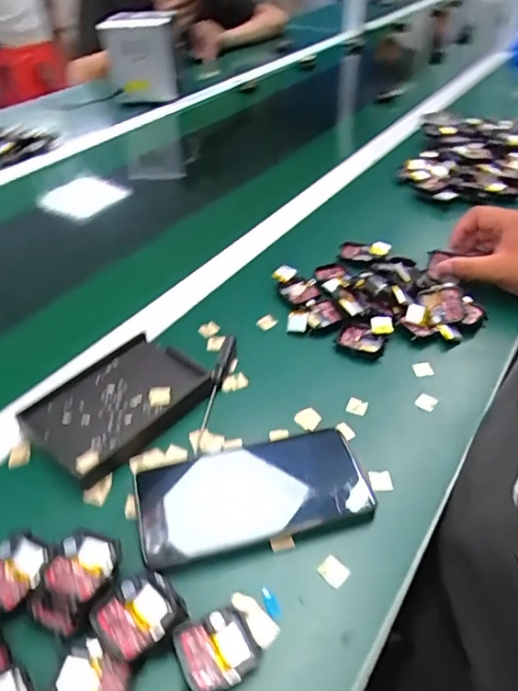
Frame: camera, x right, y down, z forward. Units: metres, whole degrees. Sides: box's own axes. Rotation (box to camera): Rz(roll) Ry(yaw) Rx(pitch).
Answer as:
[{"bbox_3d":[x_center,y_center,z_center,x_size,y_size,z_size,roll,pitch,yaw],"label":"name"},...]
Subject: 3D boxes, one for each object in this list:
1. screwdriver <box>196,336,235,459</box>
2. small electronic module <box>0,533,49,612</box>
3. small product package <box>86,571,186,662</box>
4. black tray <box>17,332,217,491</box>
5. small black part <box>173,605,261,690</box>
[{"bbox_3d":[-0.040,0.037,0.454,0.011,0.016,0.124,8,41,11],"label":"screwdriver"},{"bbox_3d":[-0.156,0.144,0.331,0.039,0.017,0.044,15,43,18],"label":"small electronic module"},{"bbox_3d":[-0.071,0.159,0.310,0.047,0.016,0.040,-28,47,-28],"label":"small product package"},{"bbox_3d":[-0.115,0.048,0.439,0.099,0.023,0.134,30,49,32],"label":"black tray"},{"bbox_3d":[-0.024,0.175,0.303,0.044,0.009,0.040,-16,42,-16],"label":"small black part"}]

